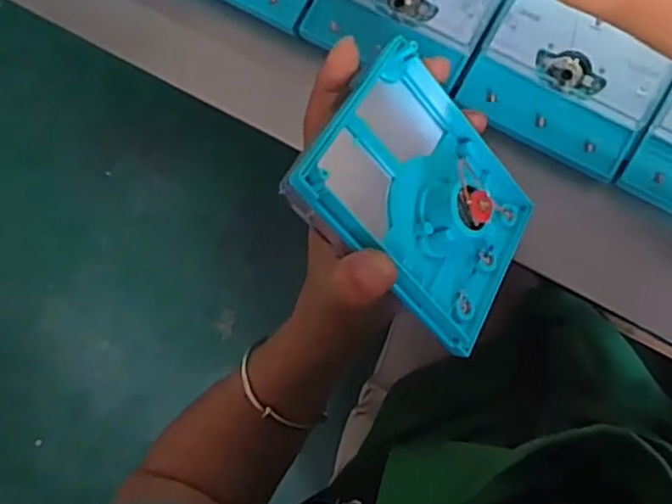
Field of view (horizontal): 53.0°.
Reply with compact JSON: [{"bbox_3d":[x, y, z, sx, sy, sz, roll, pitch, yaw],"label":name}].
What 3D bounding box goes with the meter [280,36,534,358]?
[{"bbox_3d":[0.044,-0.026,0.305,0.115,0.025,0.102,44,57,-20],"label":"meter"}]

